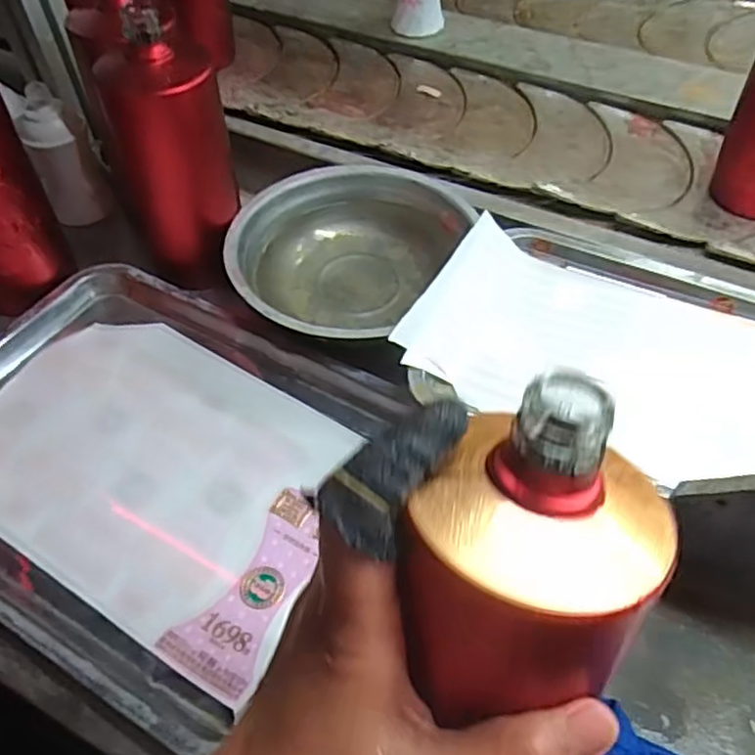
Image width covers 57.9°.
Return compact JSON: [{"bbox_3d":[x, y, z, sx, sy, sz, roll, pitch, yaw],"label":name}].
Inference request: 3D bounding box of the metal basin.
[{"bbox_3d":[-0.026,-0.099,0.563,0.175,0.063,0.202,38,62,26],"label":"metal basin"}]

